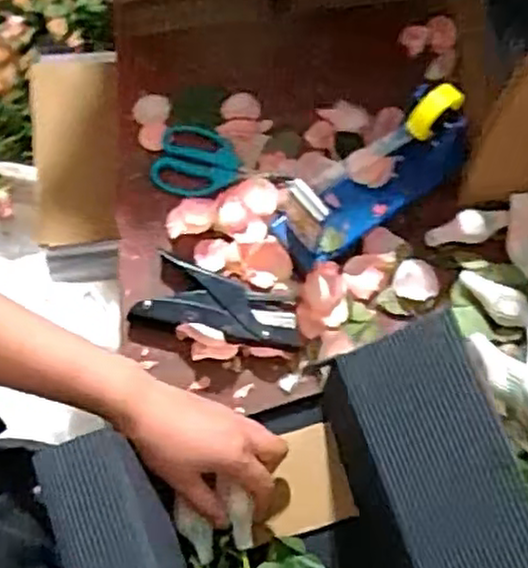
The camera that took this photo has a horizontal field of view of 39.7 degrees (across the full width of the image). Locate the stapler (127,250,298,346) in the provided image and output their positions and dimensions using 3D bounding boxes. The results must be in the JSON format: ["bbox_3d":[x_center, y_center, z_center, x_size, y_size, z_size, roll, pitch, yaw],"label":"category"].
[{"bbox_3d":[-0.041,0.018,0.686,0.151,0.025,0.071,13,71,2],"label":"stapler"}]

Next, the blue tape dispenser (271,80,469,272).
[{"bbox_3d":[0.094,-0.096,0.659,0.180,0.130,0.069,-33,76,-12],"label":"blue tape dispenser"}]

